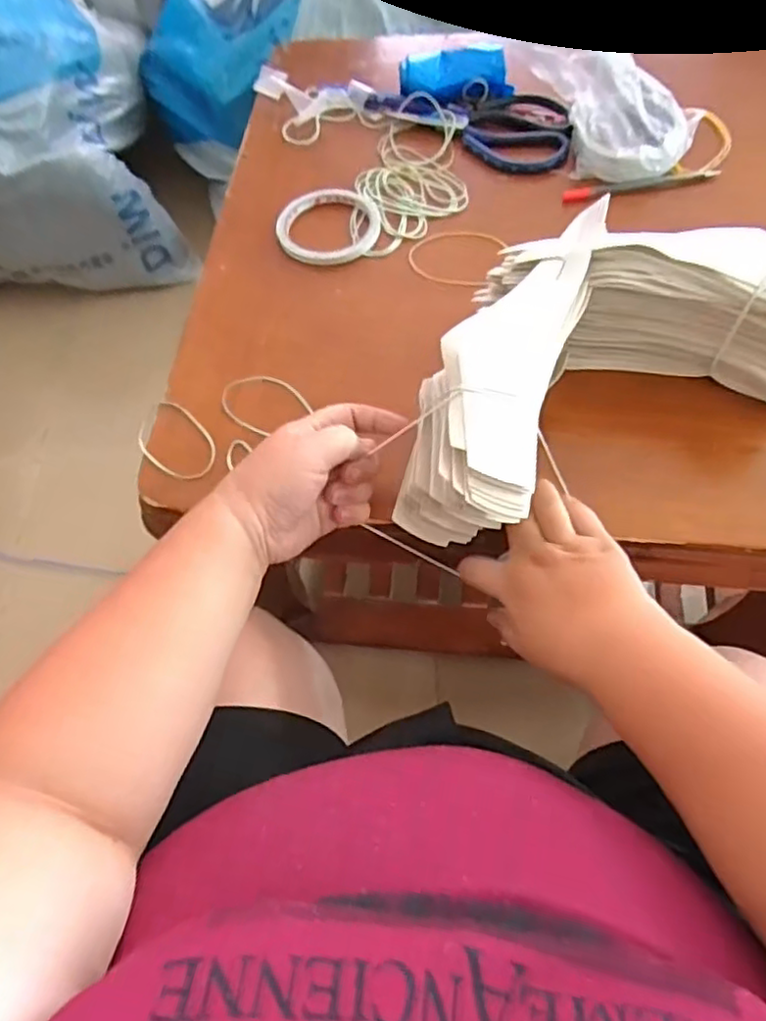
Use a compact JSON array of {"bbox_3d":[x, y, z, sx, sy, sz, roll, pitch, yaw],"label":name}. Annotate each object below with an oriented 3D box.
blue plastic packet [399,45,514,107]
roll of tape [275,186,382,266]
[{"bbox_3d":[0.074,-0.444,0.674,0.111,0.031,0.047,3,64,5],"label":"blue plastic packet"},{"bbox_3d":[-0.049,-0.267,0.615,0.092,0.008,0.101,-1,64,3],"label":"roll of tape"}]

